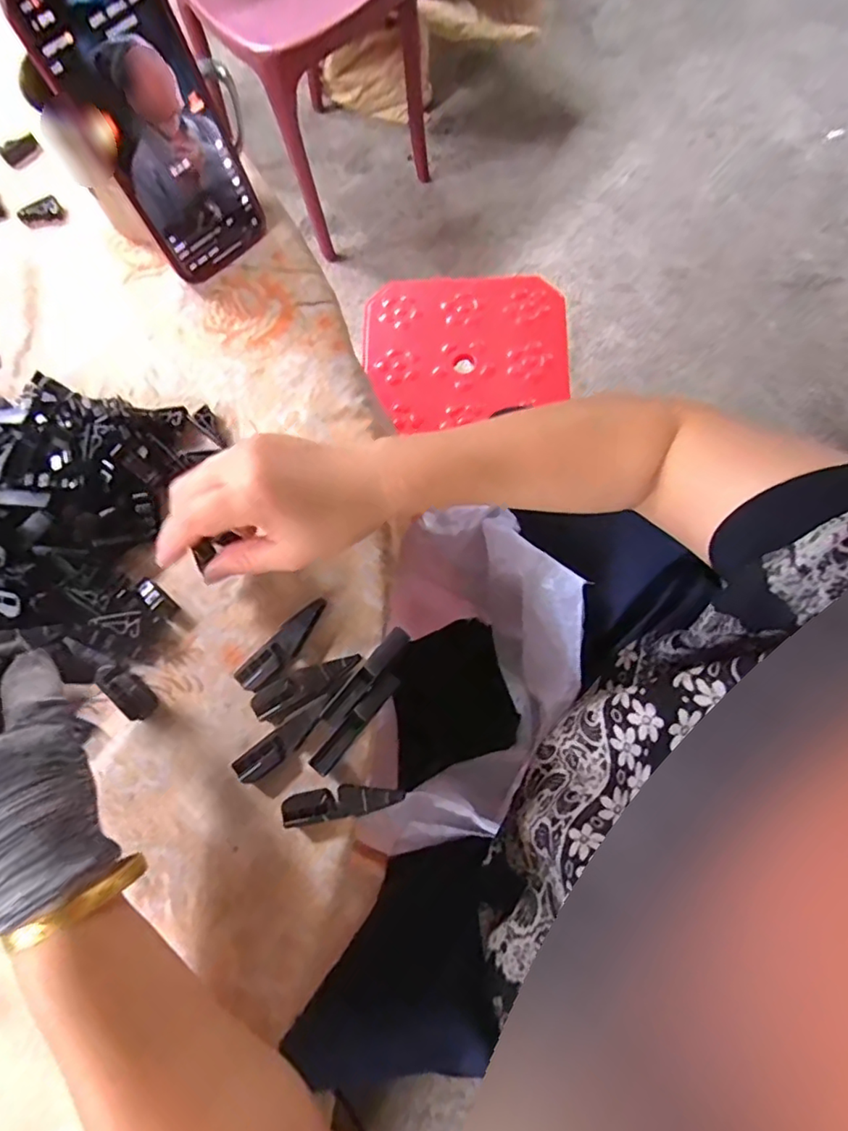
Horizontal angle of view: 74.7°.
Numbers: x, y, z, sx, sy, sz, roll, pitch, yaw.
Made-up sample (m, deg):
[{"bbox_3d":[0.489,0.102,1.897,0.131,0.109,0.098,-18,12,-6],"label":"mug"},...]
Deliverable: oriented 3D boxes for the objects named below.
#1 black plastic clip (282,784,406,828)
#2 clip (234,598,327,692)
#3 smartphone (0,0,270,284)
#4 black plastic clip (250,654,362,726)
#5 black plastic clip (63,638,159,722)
[{"bbox_3d":[-0.044,0.131,0.308,0.064,0.013,0.016,-8,77,-1],"label":"black plastic clip"},{"bbox_3d":[-0.081,0.047,0.327,0.017,0.013,0.065,43,81,9],"label":"clip"},{"bbox_3d":[-0.153,-0.255,0.329,0.076,0.159,0.006,-41,65,-8],"label":"smartphone"},{"bbox_3d":[-0.068,0.069,0.324,0.064,0.010,0.021,-33,79,-7],"label":"black plastic clip"},{"bbox_3d":[-0.182,0.064,0.322,0.063,0.012,0.016,42,80,3],"label":"black plastic clip"}]

